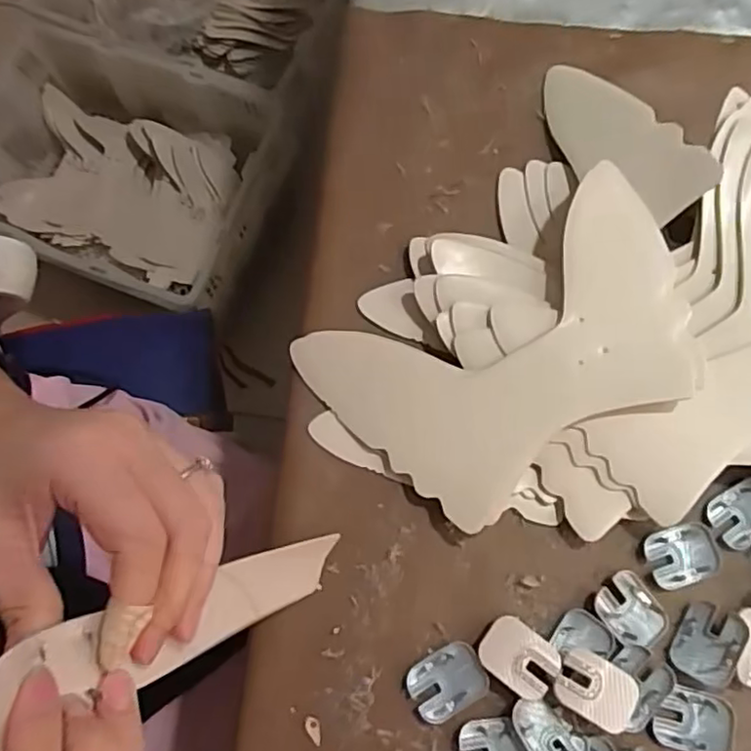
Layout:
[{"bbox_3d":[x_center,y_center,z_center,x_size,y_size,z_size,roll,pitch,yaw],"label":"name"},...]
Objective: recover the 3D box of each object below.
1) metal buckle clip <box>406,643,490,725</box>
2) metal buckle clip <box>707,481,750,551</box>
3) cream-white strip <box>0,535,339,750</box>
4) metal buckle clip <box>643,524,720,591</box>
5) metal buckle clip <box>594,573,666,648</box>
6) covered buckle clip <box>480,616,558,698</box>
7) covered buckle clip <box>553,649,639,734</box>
[{"bbox_3d":[0.038,0.161,0.337,0.040,0.005,0.030,-30,77,-8],"label":"metal buckle clip"},{"bbox_3d":[0.209,0.077,0.362,0.038,0.008,0.029,-34,77,-9],"label":"metal buckle clip"},{"bbox_3d":[-0.074,0.100,0.270,0.008,0.176,0.036,-1,86,30],"label":"cream-white strip"},{"bbox_3d":[0.171,0.100,0.355,0.038,0.004,0.030,-14,75,-4],"label":"metal buckle clip"},{"bbox_3d":[0.138,0.127,0.346,0.031,0.004,0.037,-40,78,-10],"label":"metal buckle clip"},{"bbox_3d":[0.075,0.147,0.337,0.038,0.011,0.029,39,78,10],"label":"covered buckle clip"},{"bbox_3d":[0.112,0.161,0.329,0.038,0.014,0.030,26,76,7],"label":"covered buckle clip"}]

